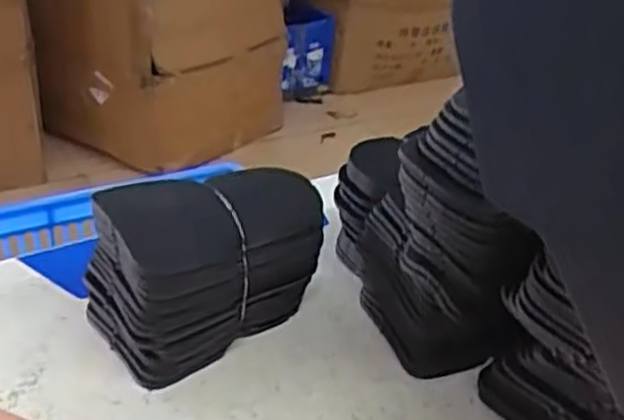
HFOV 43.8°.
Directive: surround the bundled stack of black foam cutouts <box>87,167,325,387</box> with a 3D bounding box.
[{"bbox_3d":[-0.074,0.036,0.556,0.157,0.100,0.098,-21,39,-32],"label":"bundled stack of black foam cutouts"}]

